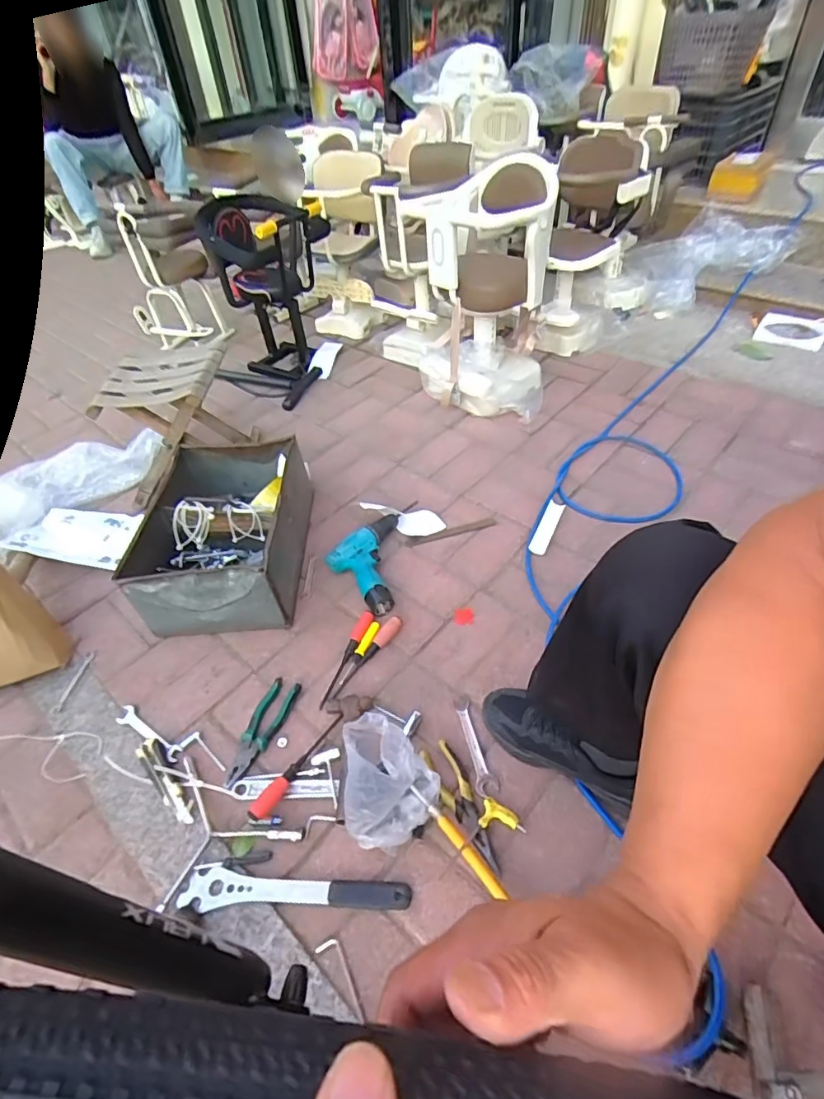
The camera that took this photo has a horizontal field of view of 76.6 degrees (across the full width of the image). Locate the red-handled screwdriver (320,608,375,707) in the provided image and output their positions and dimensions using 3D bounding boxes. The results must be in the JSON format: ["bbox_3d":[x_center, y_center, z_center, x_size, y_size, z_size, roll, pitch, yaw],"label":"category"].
[{"bbox_3d":[-0.115,0.192,0.931,0.024,0.020,0.196,13,49,16],"label":"red-handled screwdriver"}]

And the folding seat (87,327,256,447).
[{"bbox_3d":[-0.559,-0.314,1.280,0.253,0.267,0.262,-4,47,1],"label":"folding seat"}]

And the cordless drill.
[{"bbox_3d":[-0.083,0.000,1.090,0.160,0.045,0.304,9,48,13],"label":"cordless drill"}]

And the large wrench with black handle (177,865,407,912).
[{"bbox_3d":[-0.155,0.455,0.688,0.300,0.017,0.049,2,47,6],"label":"large wrench with black handle"}]

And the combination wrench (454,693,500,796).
[{"bbox_3d":[0.096,0.301,0.822,0.033,0.006,0.164,-12,47,-7],"label":"combination wrench"}]

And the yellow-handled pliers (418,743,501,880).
[{"bbox_3d":[0.071,0.366,0.752,0.044,0.014,0.189,-21,48,-14],"label":"yellow-handled pliers"}]

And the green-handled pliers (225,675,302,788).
[{"bbox_3d":[-0.246,0.293,0.855,0.051,0.016,0.180,14,49,17],"label":"green-handled pliers"}]

